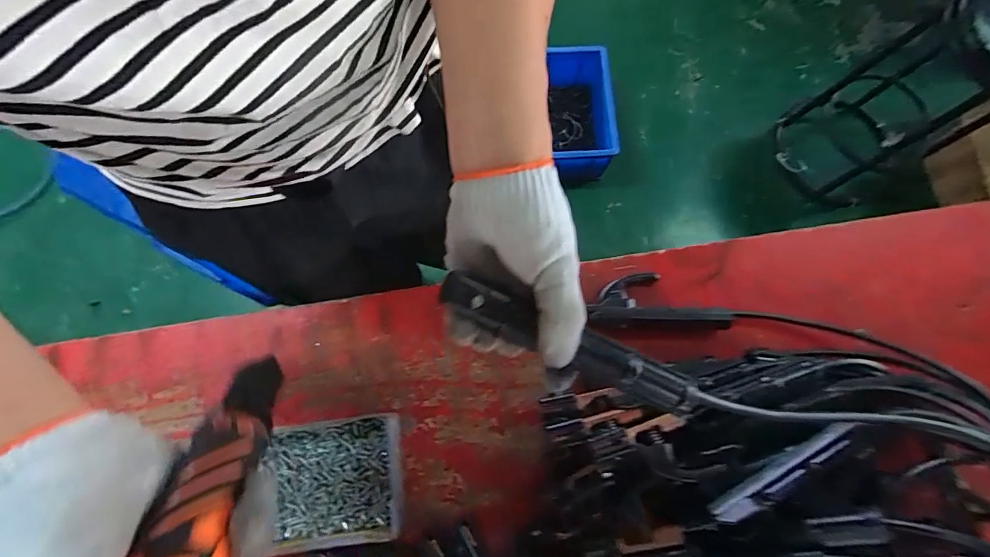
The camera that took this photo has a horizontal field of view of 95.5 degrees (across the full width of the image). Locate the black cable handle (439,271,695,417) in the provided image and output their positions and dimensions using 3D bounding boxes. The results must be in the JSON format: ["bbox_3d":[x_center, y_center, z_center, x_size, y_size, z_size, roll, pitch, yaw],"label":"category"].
[{"bbox_3d":[0.055,0.046,0.309,0.196,0.021,0.031,28,75,-12],"label":"black cable handle"}]

